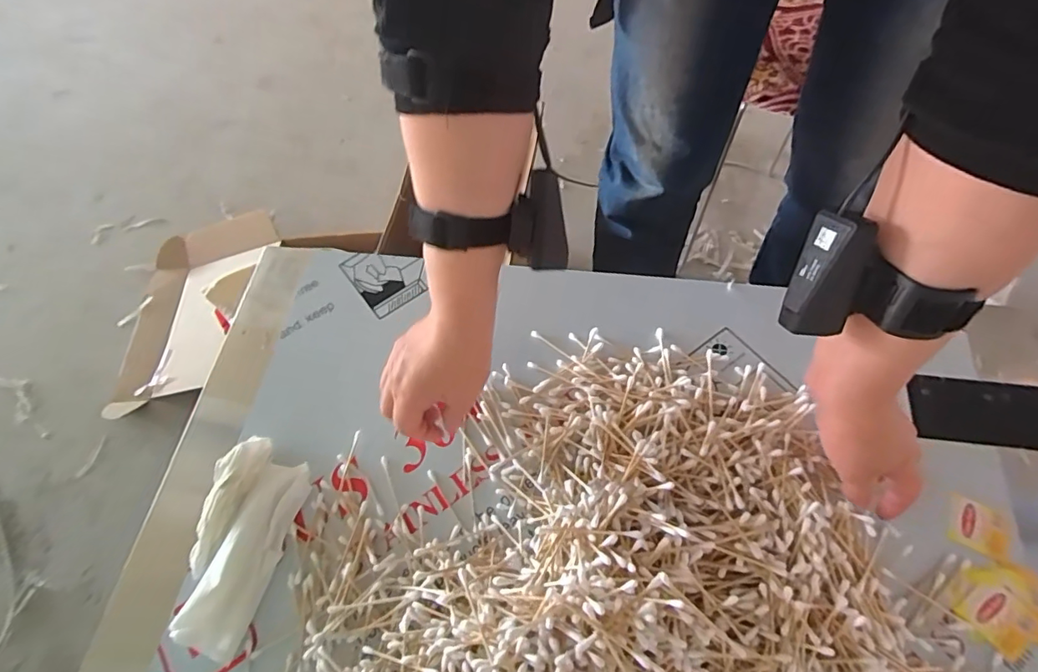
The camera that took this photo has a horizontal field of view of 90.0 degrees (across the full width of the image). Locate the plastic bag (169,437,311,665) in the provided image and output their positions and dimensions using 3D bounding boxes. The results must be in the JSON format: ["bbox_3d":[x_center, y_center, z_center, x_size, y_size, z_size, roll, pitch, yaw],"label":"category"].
[{"bbox_3d":[-0.238,0.170,0.432,0.071,0.039,0.158,11,65,9],"label":"plastic bag"}]

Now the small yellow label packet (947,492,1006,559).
[{"bbox_3d":[0.372,0.154,0.422,0.040,0.005,0.039,26,68,16],"label":"small yellow label packet"}]

